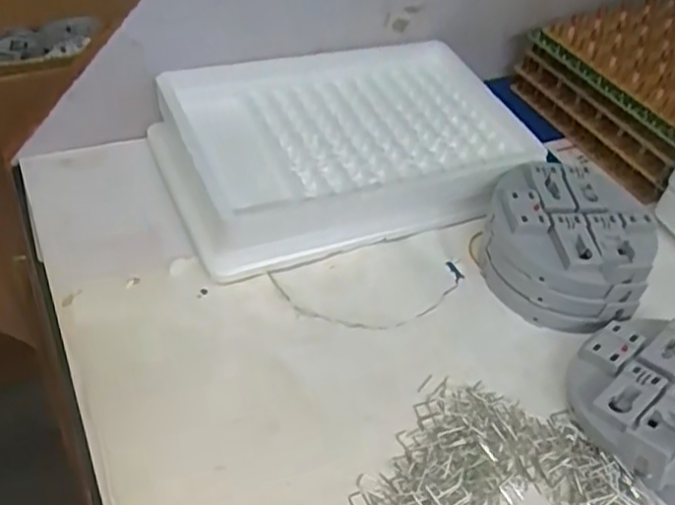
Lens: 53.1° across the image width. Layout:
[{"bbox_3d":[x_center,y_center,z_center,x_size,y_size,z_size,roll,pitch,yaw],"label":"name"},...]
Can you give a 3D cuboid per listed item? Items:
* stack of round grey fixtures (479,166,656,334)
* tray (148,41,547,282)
[{"bbox_3d":[0.147,-0.006,0.438,0.097,0.055,0.097,14,45,7],"label":"stack of round grey fixtures"},{"bbox_3d":[0.003,-0.079,0.491,0.249,0.046,0.172,-14,49,-20],"label":"tray"}]

